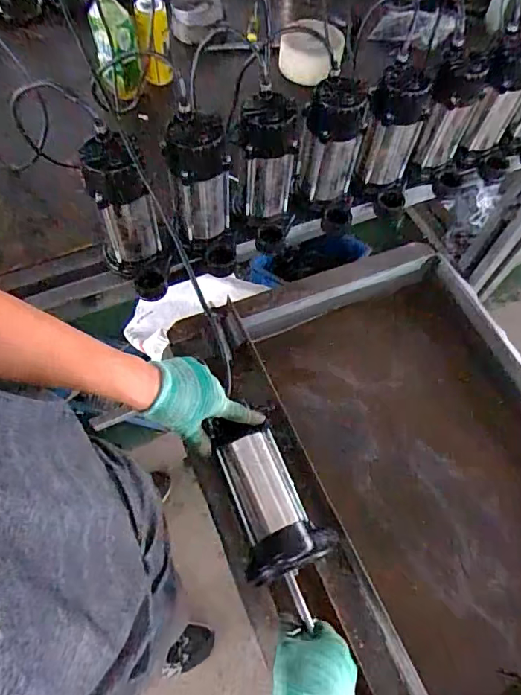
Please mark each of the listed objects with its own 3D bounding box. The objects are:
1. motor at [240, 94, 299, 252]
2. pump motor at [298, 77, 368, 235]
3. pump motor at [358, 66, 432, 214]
[{"bbox_3d":[0.012,-0.296,0.841,0.106,0.246,0.124,6,62,0],"label":"motor"},{"bbox_3d":[0.129,-0.341,0.868,0.111,0.254,0.102,6,62,0],"label":"pump motor"},{"bbox_3d":[0.240,-0.382,0.880,0.114,0.242,0.123,13,62,4],"label":"pump motor"}]

